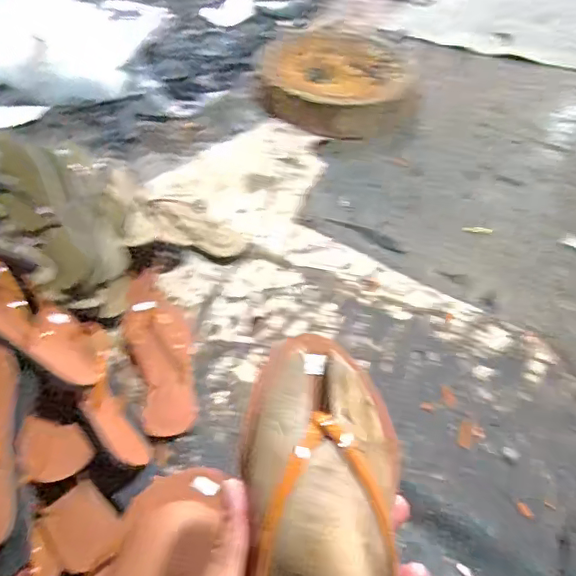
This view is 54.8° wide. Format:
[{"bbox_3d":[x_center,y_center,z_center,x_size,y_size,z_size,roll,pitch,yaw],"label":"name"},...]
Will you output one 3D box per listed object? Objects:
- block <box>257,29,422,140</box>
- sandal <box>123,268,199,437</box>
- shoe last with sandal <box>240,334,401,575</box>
[{"bbox_3d":[0.116,-0.479,1.283,0.365,0.075,0.343,-2,48,2],"label":"block"},{"bbox_3d":[-0.184,0.075,0.795,0.091,0.050,0.295,-15,49,-10],"label":"sandal"},{"bbox_3d":[0.020,0.135,0.277,0.080,0.055,0.233,-2,55,1],"label":"shoe last with sandal"}]

